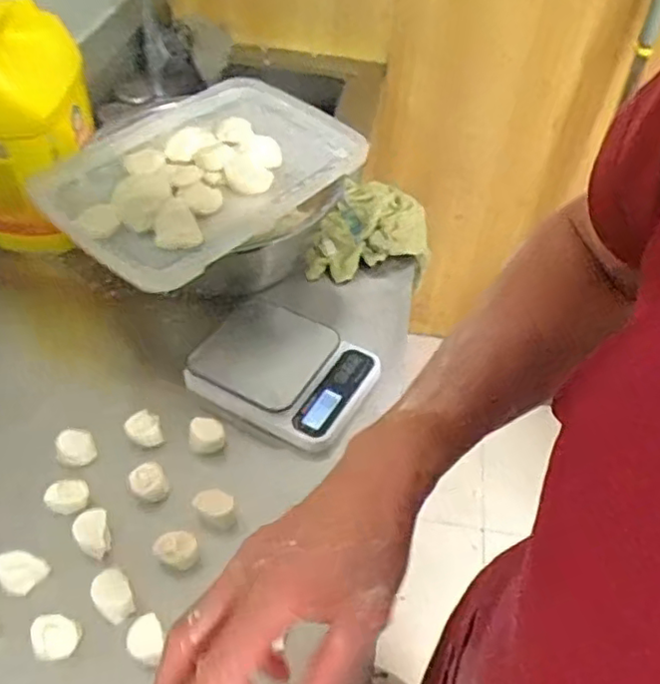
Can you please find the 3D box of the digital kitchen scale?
[{"bbox_3d":[-0.051,0.028,0.734,0.183,0.031,0.148,30,56,14],"label":"digital kitchen scale"}]

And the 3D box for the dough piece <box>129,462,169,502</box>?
[{"bbox_3d":[-0.178,0.138,0.630,0.033,0.024,0.029,-17,49,-19],"label":"dough piece"}]

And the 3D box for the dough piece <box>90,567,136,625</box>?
[{"bbox_3d":[-0.193,0.229,0.574,0.032,0.033,0.044,-28,53,-28],"label":"dough piece"}]

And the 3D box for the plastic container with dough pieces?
[{"bbox_3d":[-0.148,-0.214,0.776,0.259,0.078,0.362,36,54,28],"label":"plastic container with dough pieces"}]

